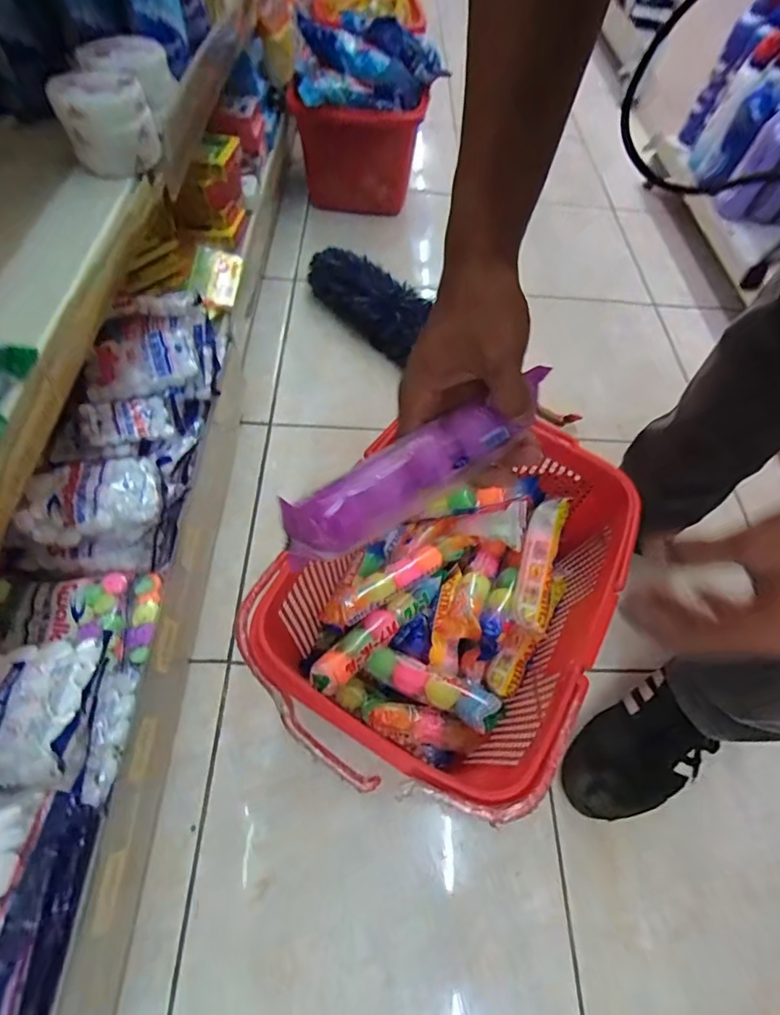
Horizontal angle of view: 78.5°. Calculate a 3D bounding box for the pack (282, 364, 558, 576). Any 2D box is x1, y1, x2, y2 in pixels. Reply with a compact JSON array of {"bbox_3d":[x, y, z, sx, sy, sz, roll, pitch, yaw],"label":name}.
[{"bbox_3d":[0.028,-0.031,0.294,0.205,0.026,0.039,-33,67,-23],"label":"pack"}]

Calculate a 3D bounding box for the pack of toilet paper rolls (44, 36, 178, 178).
[{"bbox_3d":[-0.276,-0.411,0.488,0.081,0.065,0.166,0,60,-4],"label":"pack of toilet paper rolls"}]

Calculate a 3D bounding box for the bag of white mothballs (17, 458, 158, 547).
[{"bbox_3d":[-0.300,-0.016,0.477,0.123,0.030,0.096,-14,62,-12],"label":"bag of white mothballs"}]

